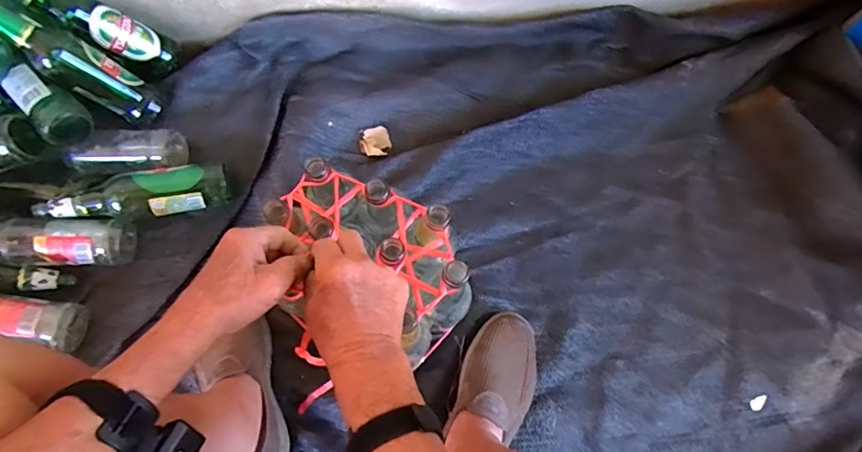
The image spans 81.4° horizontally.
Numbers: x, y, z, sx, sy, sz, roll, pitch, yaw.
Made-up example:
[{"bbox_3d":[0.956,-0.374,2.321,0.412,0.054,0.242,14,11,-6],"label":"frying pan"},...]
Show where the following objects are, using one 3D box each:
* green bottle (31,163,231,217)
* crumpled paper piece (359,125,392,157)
[{"bbox_3d":[-0.444,-0.051,0.770,0.256,0.070,0.084,-3,74,-1],"label":"green bottle"},{"bbox_3d":[-0.093,-0.140,0.831,0.051,0.012,0.055,0,76,-2],"label":"crumpled paper piece"}]

